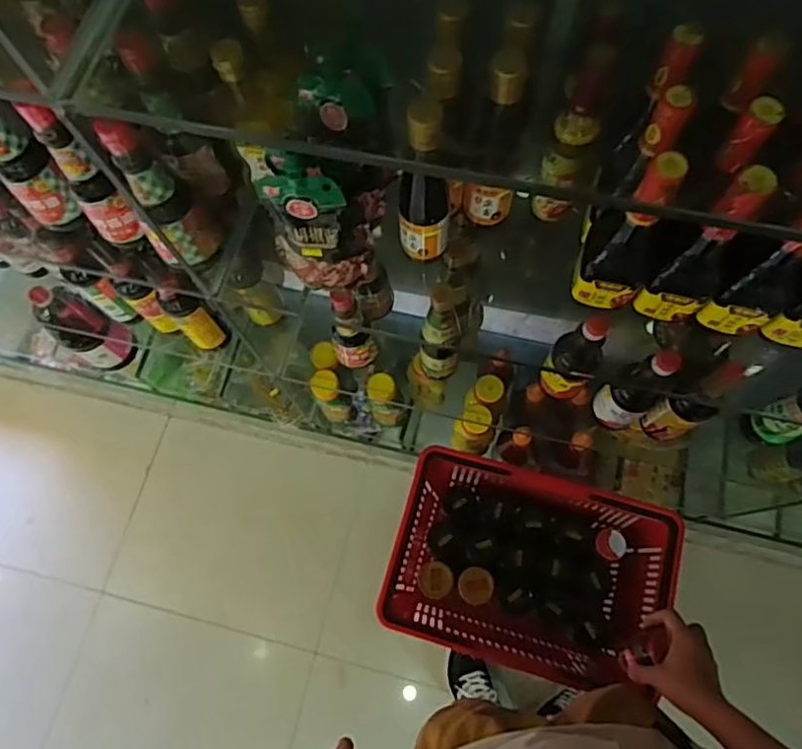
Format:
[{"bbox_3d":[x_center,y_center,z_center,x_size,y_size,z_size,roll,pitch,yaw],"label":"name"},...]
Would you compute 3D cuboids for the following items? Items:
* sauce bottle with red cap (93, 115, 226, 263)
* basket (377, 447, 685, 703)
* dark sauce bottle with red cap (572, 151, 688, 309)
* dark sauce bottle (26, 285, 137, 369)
[{"bbox_3d":[-0.249,-0.182,0.624,0.065,0.204,0.059,-29,72,-8],"label":"sauce bottle with red cap"},{"bbox_3d":[0.236,0.364,1.128,0.481,0.179,0.330,15,72,7],"label":"basket"},{"bbox_3d":[0.223,-0.137,0.583,0.073,0.200,0.059,29,74,11],"label":"dark sauce bottle with red cap"},{"bbox_3d":[-0.657,-0.087,1.255,0.111,0.264,0.101,-1,71,2],"label":"dark sauce bottle"}]

